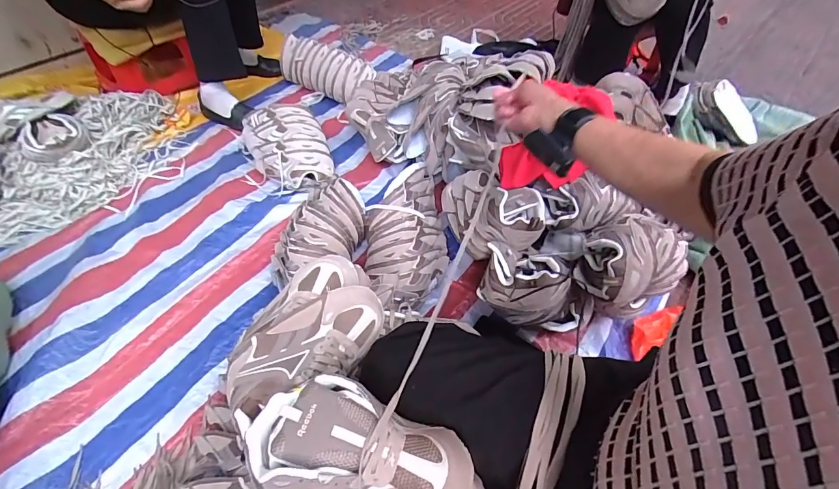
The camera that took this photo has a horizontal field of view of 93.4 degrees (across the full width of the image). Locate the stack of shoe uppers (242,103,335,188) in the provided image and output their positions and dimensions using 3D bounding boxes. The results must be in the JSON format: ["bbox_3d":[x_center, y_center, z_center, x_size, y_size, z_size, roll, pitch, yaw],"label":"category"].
[{"bbox_3d":[-0.386,-0.288,1.148,0.217,0.153,0.298,-18,50,-15],"label":"stack of shoe uppers"}]

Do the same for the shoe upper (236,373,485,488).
[{"bbox_3d":[-0.055,0.228,0.426,0.270,0.075,0.124,15,52,-1],"label":"shoe upper"}]

